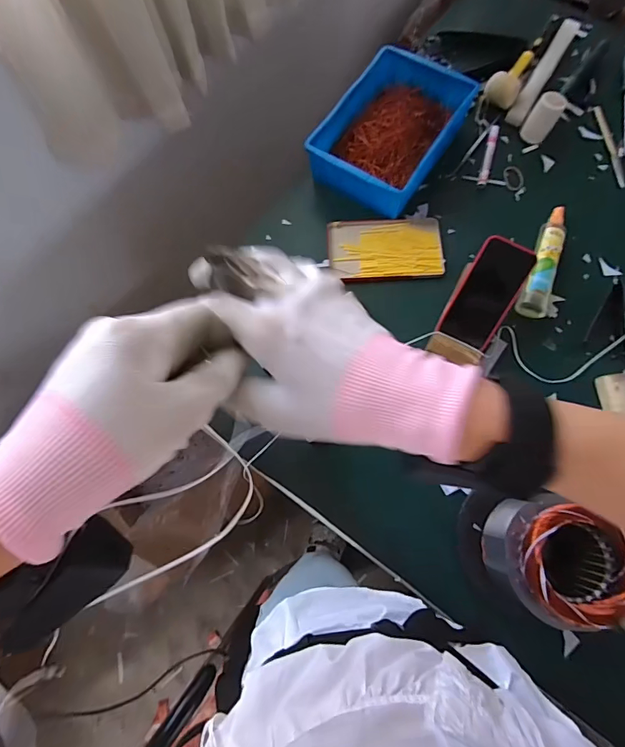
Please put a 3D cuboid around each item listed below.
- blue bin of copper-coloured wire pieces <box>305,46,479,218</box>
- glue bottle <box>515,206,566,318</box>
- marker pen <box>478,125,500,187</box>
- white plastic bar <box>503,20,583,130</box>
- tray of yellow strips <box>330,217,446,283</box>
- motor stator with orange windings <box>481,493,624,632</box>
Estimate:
[{"bbox_3d":[0.145,-0.441,0.776,0.199,0.085,0.295,30,76,10],"label":"blue bin of copper-coloured wire pieces"},{"bbox_3d":[0.400,-0.194,0.708,0.047,0.036,0.219,23,75,9],"label":"glue bottle"},{"bbox_3d":[0.332,-0.412,0.792,0.021,0.012,0.138,16,74,7],"label":"marker pen"},{"bbox_3d":[0.455,-0.594,0.819,0.037,0.028,0.271,30,76,11],"label":"white plastic bar"},{"bbox_3d":[0.131,-0.224,0.756,0.200,0.022,0.116,-2,73,1],"label":"tray of yellow strips"},{"bbox_3d":[0.296,0.234,0.538,0.125,0.148,0.136,-1,73,2],"label":"motor stator with orange windings"}]

